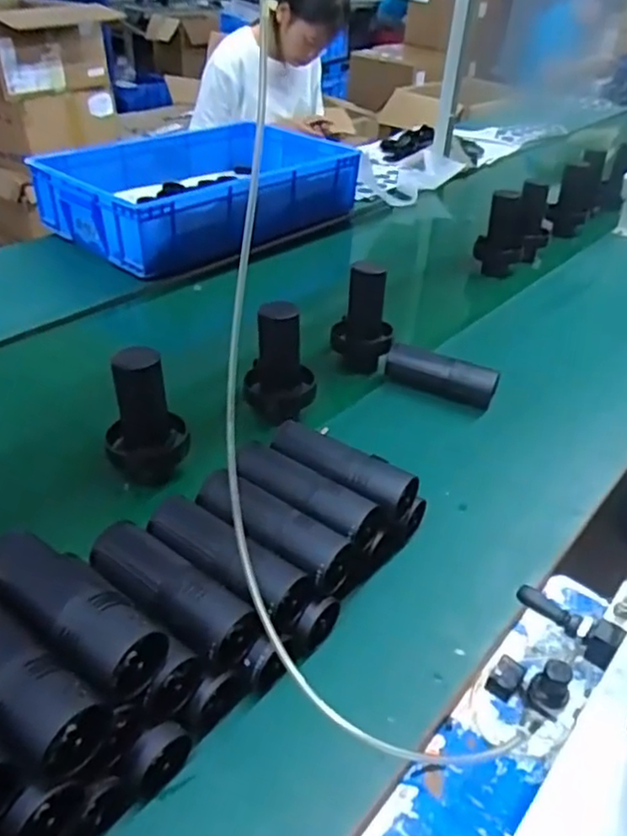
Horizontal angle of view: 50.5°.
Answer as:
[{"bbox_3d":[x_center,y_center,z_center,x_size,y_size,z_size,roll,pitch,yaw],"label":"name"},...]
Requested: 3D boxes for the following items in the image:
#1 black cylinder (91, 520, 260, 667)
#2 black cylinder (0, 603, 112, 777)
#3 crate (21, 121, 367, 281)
[{"bbox_3d":[-0.126,0.152,0.579,0.158,0.042,0.053,27,42,28],"label":"black cylinder"},{"bbox_3d":[-0.212,0.169,0.452,0.168,0.045,0.053,27,42,28],"label":"black cylinder"},{"bbox_3d":[-0.239,-0.521,1.509,0.399,0.144,0.665,30,44,31],"label":"crate"}]

